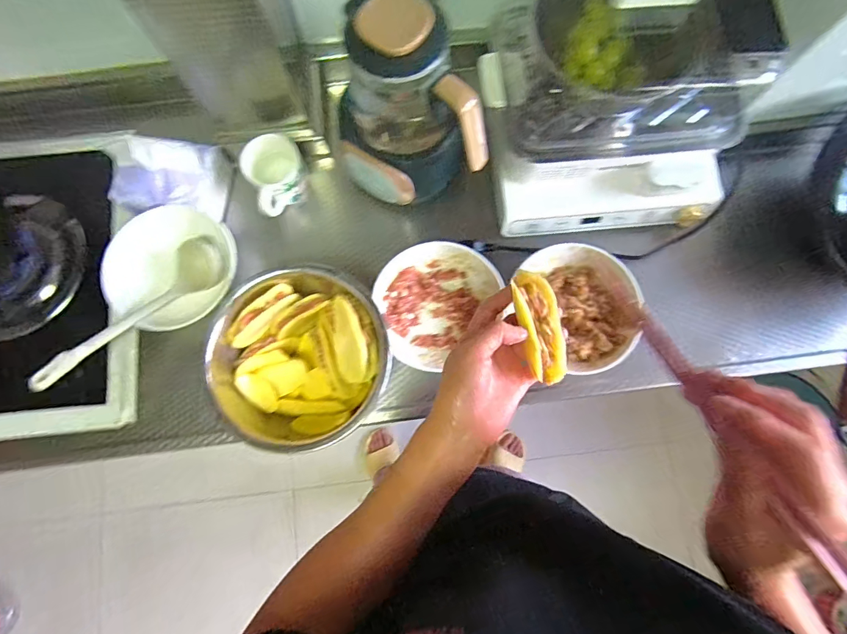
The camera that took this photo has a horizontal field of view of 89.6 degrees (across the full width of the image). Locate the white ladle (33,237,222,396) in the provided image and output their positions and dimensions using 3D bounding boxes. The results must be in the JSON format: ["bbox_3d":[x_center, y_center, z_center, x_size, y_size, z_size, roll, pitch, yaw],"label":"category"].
[{"bbox_3d":[-0.389,-0.006,0.574,0.069,0.055,0.271,43,70,8],"label":"white ladle"}]

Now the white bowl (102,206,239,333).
[{"bbox_3d":[-0.360,-0.069,0.625,0.169,0.075,0.170,0,79,0],"label":"white bowl"}]

